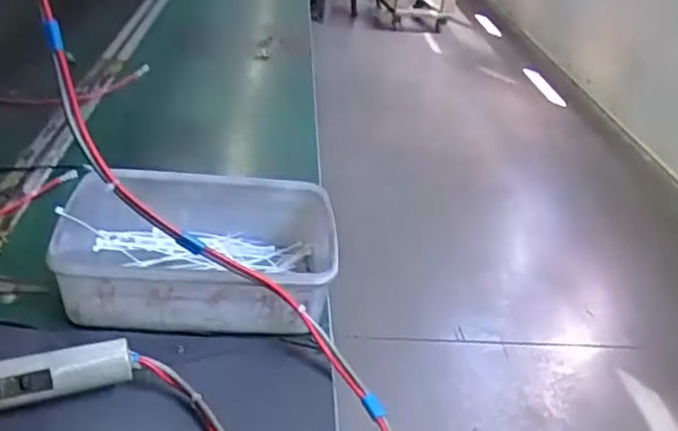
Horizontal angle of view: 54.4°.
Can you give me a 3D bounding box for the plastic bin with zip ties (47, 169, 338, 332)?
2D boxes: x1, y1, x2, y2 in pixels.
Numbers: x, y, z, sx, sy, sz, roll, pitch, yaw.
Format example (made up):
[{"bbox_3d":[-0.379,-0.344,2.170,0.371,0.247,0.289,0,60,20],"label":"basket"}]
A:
[{"bbox_3d":[-0.125,0.029,0.570,0.229,0.068,0.157,5,31,-4],"label":"plastic bin with zip ties"}]

